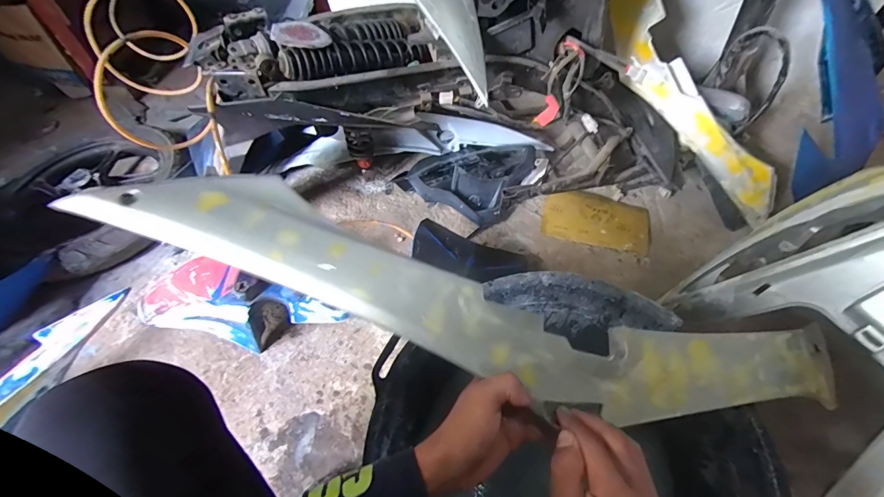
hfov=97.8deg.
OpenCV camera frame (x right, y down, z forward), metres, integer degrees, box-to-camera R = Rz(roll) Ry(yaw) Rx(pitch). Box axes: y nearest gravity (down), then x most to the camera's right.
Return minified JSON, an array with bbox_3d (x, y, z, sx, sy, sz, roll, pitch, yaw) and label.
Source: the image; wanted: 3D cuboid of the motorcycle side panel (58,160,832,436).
[{"bbox_3d":[0.117,0.076,0.378,0.756,0.055,0.129,18,54,-14],"label":"motorcycle side panel"}]

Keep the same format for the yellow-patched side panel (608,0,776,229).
[{"bbox_3d":[0.437,-0.393,0.758,0.793,0.158,0.052,64,31,-5],"label":"yellow-patched side panel"}]

